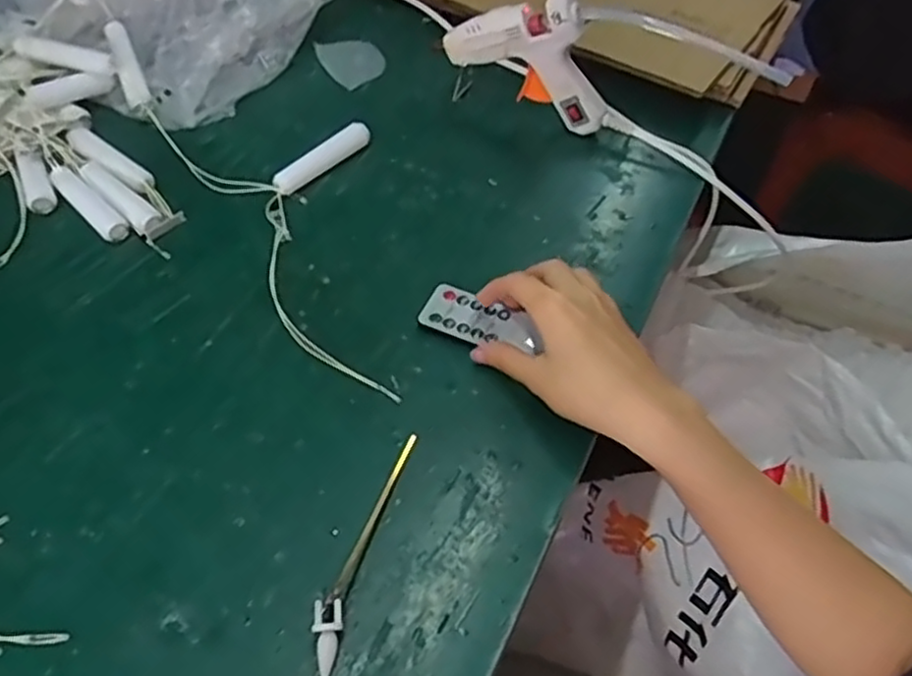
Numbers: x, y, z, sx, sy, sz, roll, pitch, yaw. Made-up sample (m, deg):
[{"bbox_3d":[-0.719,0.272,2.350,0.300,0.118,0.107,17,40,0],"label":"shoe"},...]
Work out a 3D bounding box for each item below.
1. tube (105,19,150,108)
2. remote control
[{"bbox_3d":[-0.279,-0.233,0.599,0.020,0.015,0.092,-20,71,-14],"label":"tube"},{"bbox_3d":[0.017,-0.012,0.469,0.078,0.004,0.037,18,55,10],"label":"remote control"}]

